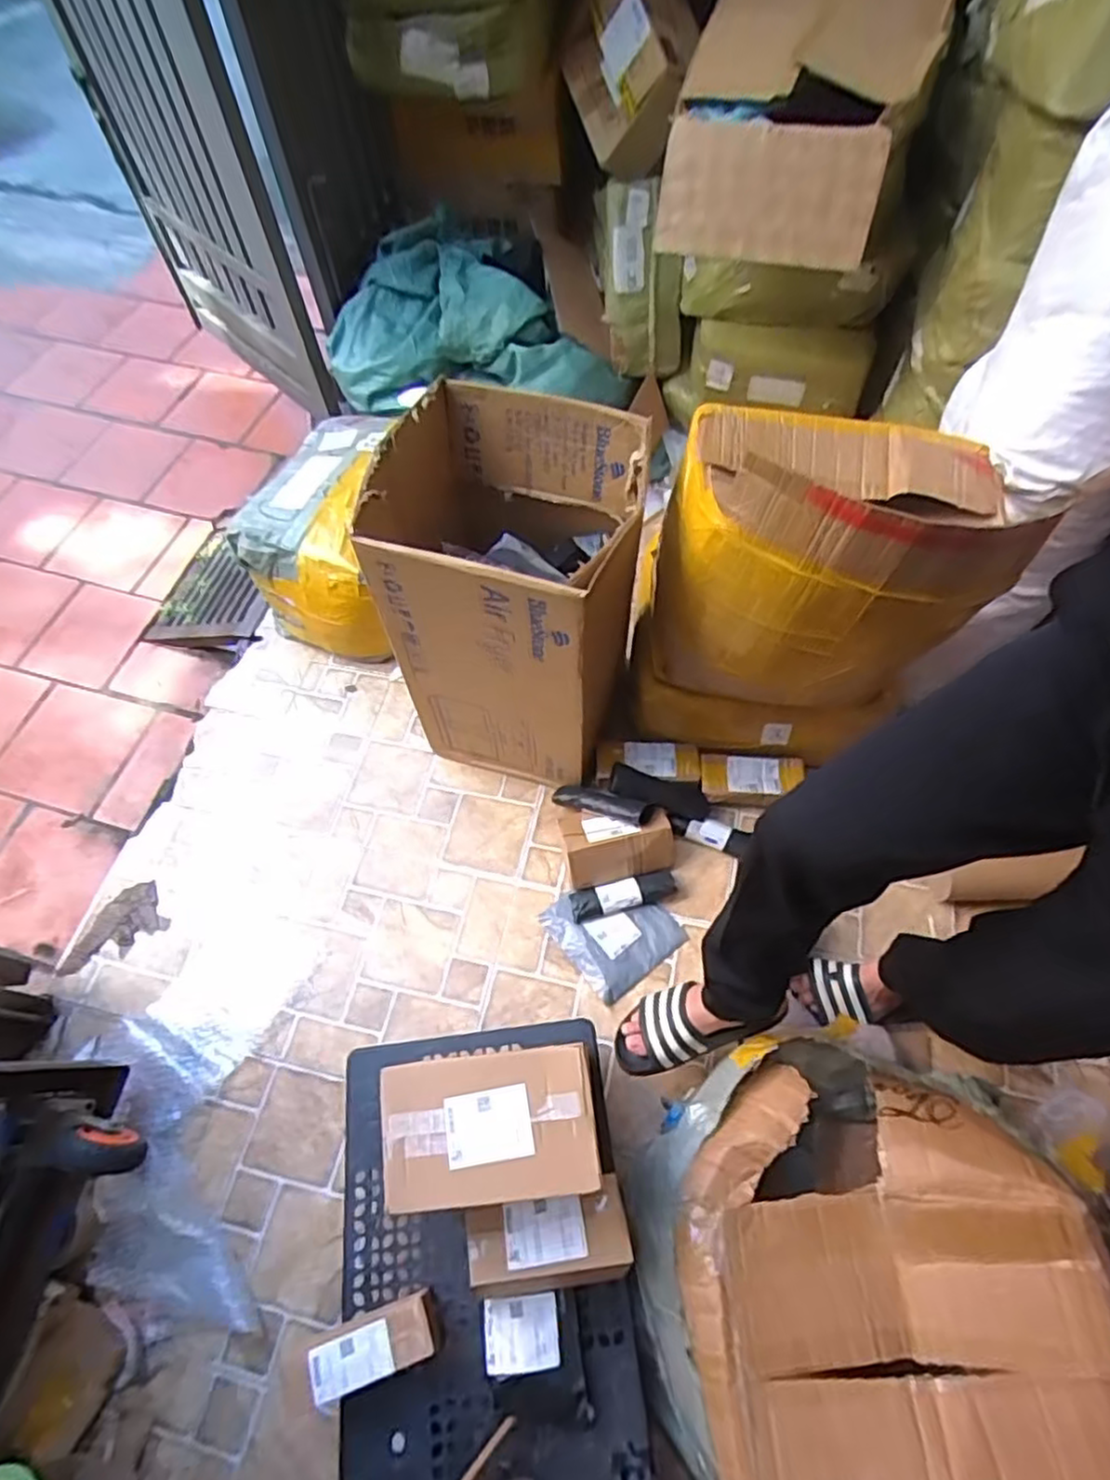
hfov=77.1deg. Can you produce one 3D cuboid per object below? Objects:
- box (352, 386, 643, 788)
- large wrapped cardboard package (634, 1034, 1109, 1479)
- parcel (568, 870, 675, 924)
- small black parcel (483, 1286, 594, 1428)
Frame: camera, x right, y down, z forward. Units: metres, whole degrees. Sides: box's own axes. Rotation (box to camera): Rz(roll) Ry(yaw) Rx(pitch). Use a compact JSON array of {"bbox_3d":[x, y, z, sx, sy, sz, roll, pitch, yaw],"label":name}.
[{"bbox_3d":[-0.060,-0.238,1.241,0.365,0.590,0.352,15,63,10],"label":"box"},{"bbox_3d":[0.384,0.696,0.927,0.515,0.285,0.525,-5,62,-1],"label":"large wrapped cardboard package"},{"bbox_3d":[0.129,0.290,1.307,0.201,0.035,0.056,-14,62,-6],"label":"parcel"},{"bbox_3d":[-0.024,0.805,0.906,0.131,0.054,0.146,-8,62,-2],"label":"small black parcel"}]

